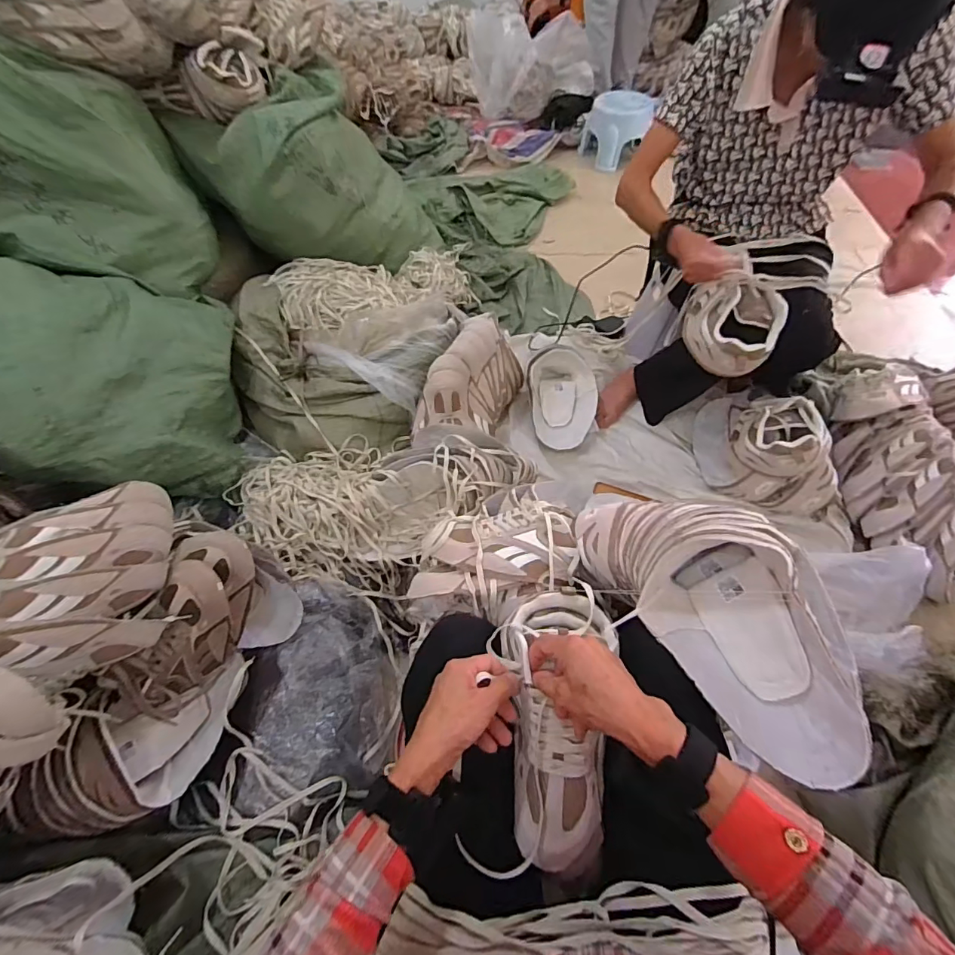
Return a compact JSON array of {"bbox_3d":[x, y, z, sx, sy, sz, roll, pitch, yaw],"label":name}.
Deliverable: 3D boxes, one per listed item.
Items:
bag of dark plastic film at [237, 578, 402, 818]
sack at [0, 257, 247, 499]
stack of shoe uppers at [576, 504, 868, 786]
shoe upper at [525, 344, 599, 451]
[{"bbox_3d":[-0.240,0.340,0.757,0.183,0.141,0.343,0,57,1],"label":"bag of dark plastic film"},{"bbox_3d":[-0.692,-0.174,0.851,0.388,0.327,0.432,-11,58,-6],"label":"sack"},{"bbox_3d":[0.258,0.135,0.506,0.159,0.160,0.352,-19,59,-10],"label":"stack of shoe uppers"},{"bbox_3d":[0.216,-0.212,1.131,0.171,0.100,0.275,-6,57,-2],"label":"shoe upper"}]

